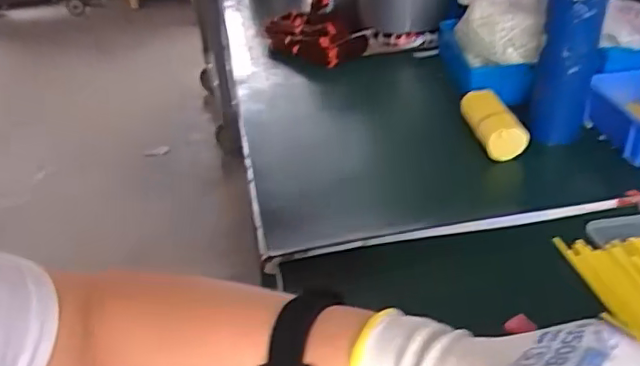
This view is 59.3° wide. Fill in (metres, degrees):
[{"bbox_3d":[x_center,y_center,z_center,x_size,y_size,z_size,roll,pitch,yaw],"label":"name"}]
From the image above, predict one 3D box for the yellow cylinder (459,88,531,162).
[{"bbox_3d":[0.207,-0.075,0.695,0.045,0.043,0.122,-9,35,-7],"label":"yellow cylinder"}]

